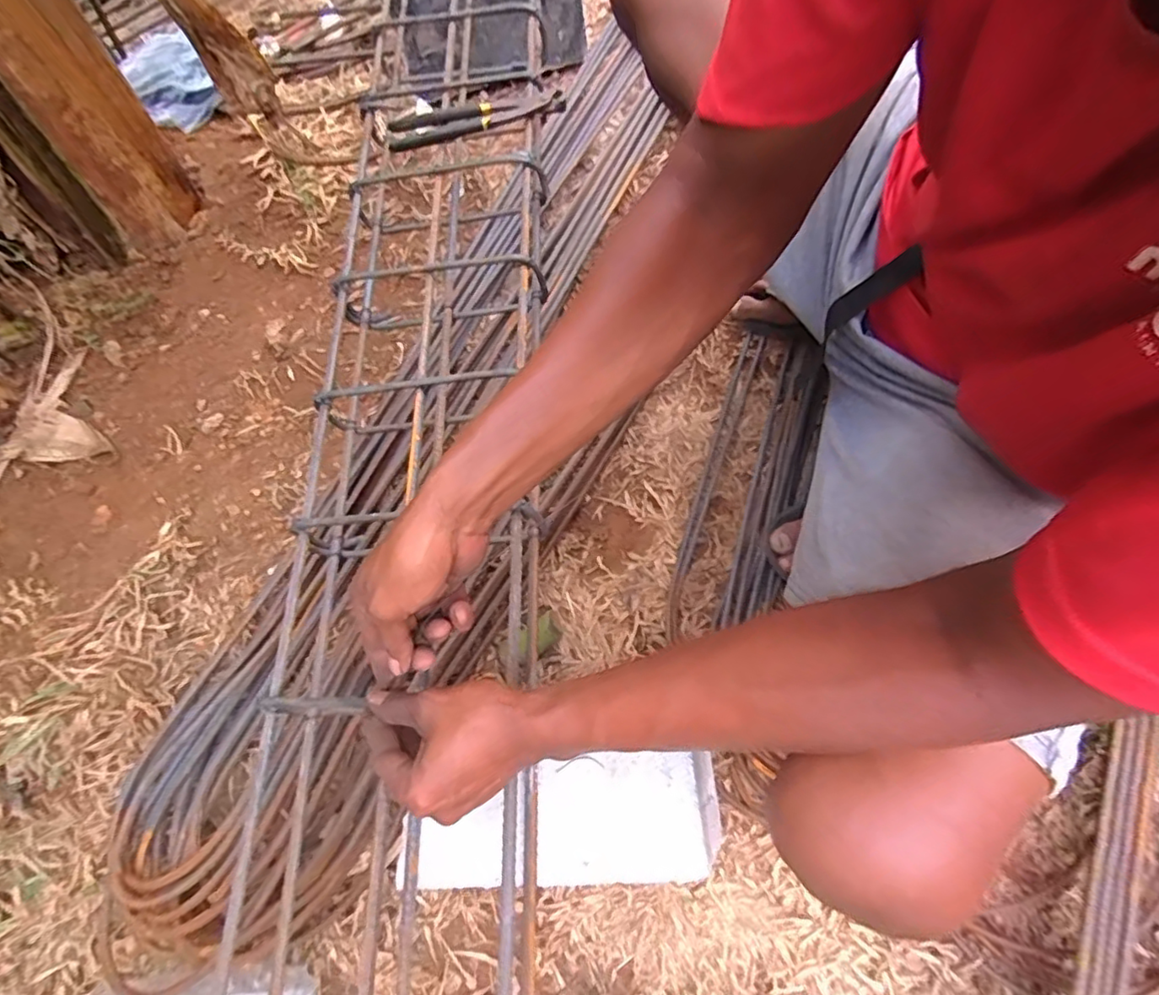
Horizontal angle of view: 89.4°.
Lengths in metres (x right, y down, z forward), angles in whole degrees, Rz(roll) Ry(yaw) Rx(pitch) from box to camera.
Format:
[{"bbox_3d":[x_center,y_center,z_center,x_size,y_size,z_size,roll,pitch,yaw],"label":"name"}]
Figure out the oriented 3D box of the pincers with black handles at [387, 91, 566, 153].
[{"bbox_3d":[-0.129,-0.476,0.726,0.214,0.023,0.066,-16,66,3],"label":"pincers with black handles"}]

